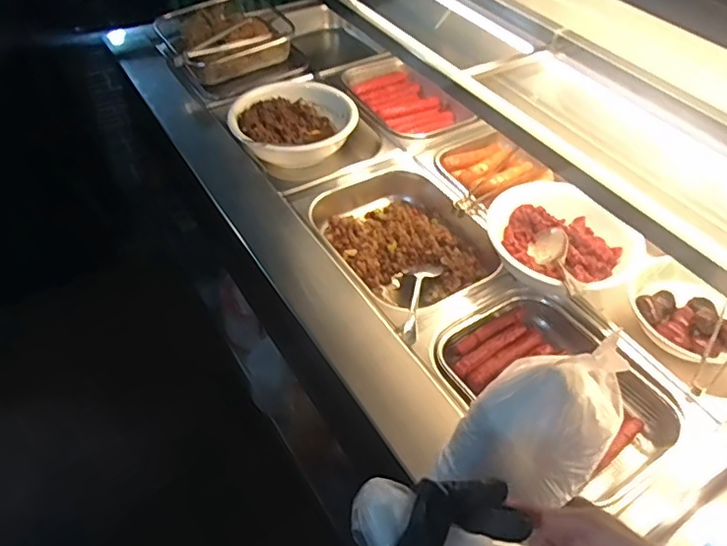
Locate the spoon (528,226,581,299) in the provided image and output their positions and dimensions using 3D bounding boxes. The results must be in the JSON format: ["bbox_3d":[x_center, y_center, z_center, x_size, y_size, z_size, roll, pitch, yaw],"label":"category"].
[{"bbox_3d":[0.274,-0.017,0.802,0.046,0.044,0.189,5,23,2],"label":"spoon"}]

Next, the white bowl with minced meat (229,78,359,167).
[{"bbox_3d":[-0.153,-0.308,1.157,0.244,0.063,0.207,-31,56,-27],"label":"white bowl with minced meat"}]

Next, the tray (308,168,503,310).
[{"bbox_3d":[0.054,-0.064,0.978,0.247,0.076,0.316,-23,52,-22],"label":"tray"}]

